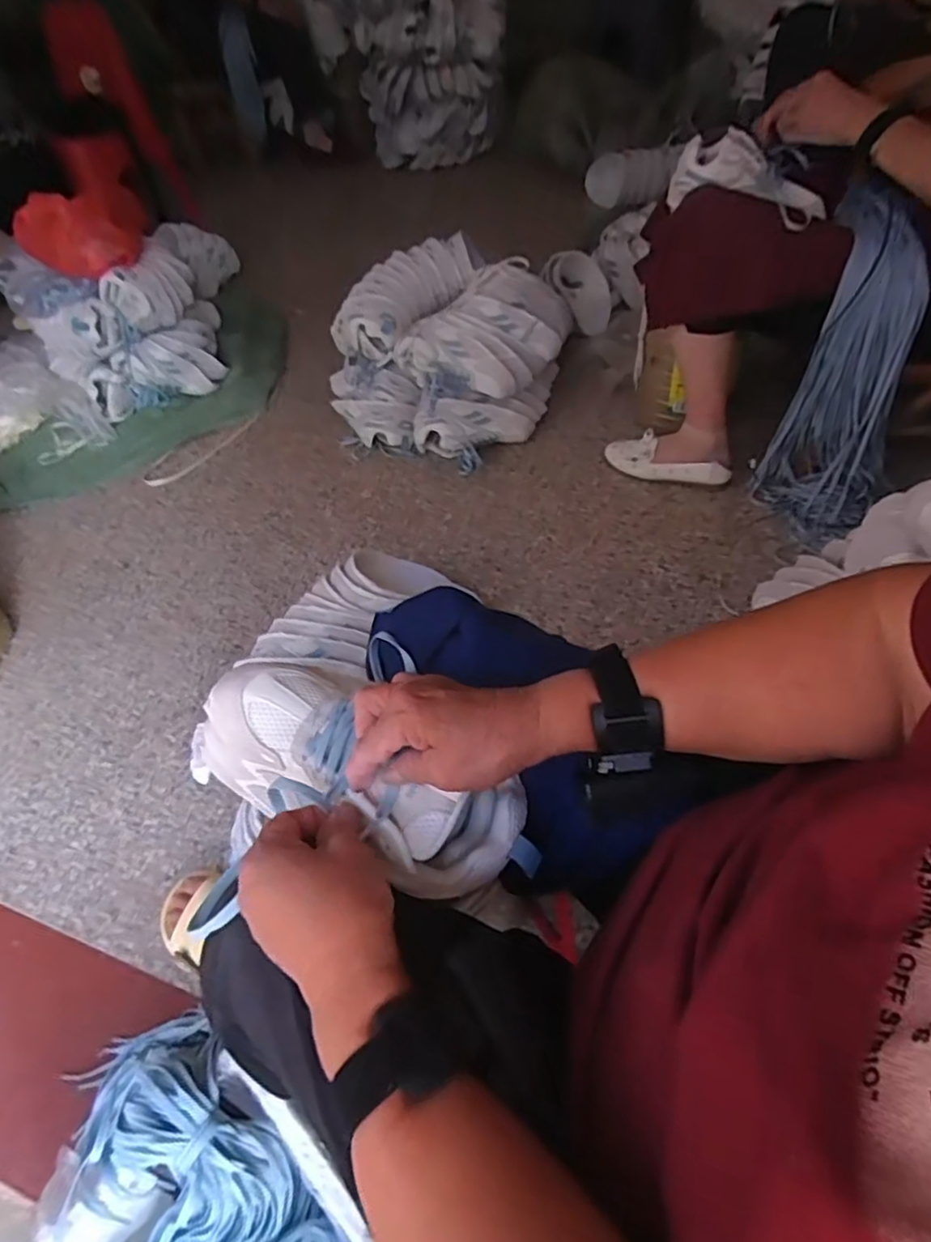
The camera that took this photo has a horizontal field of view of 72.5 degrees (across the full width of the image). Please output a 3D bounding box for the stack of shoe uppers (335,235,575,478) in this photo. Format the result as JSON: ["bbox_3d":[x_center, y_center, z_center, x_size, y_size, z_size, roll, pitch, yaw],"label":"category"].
[{"bbox_3d":[-0.036,-0.574,1.348,0.436,0.279,0.421,23,58,22],"label":"stack of shoe uppers"}]

